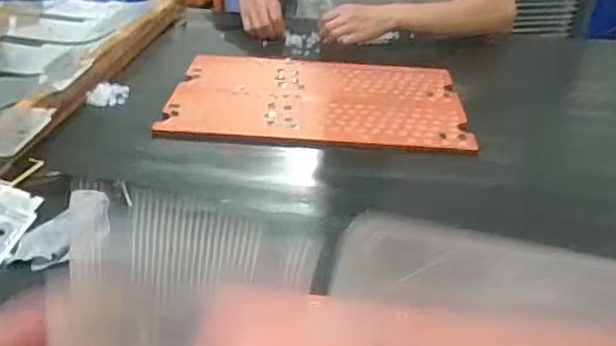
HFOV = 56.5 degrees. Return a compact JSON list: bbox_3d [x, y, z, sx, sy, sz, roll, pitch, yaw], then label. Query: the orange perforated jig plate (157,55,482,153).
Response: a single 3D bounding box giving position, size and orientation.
[{"bbox_3d":[0.016,-0.117,0.875,0.423,0.015,0.269,4,33,2],"label":"orange perforated jig plate"}]

